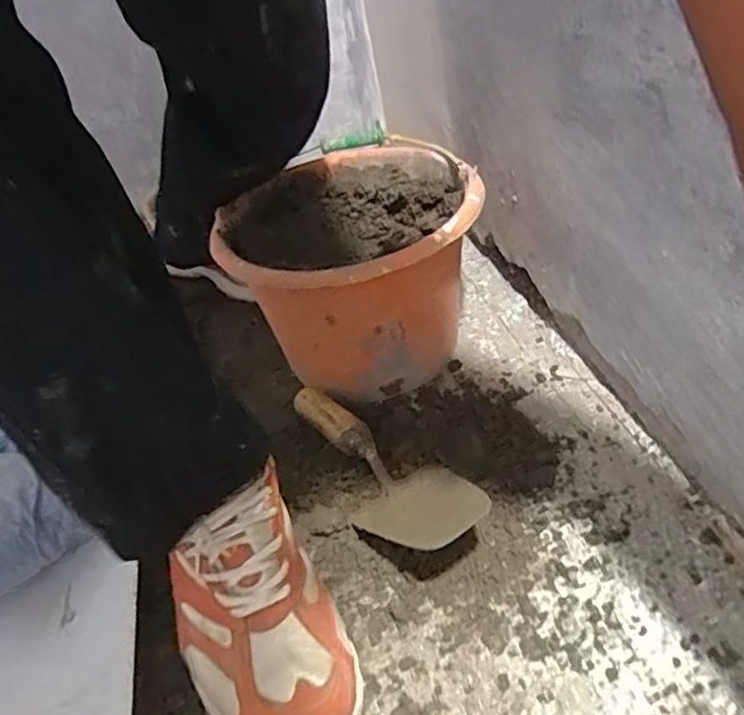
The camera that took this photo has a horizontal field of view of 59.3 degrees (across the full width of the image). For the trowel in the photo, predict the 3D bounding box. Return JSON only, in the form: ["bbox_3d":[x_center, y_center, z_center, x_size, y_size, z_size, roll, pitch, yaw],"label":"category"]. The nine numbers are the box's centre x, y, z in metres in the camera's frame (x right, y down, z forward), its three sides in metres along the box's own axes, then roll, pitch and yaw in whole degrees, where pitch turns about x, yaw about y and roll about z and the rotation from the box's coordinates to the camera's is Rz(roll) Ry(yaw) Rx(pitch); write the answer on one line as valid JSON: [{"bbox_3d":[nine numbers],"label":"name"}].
[{"bbox_3d":[-0.002,0.085,0.577,0.075,0.056,0.261,-26,39,-16],"label":"trowel"}]

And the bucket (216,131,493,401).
[{"bbox_3d":[-0.015,-0.089,0.716,0.262,0.180,0.294,-20,38,-10],"label":"bucket"}]

